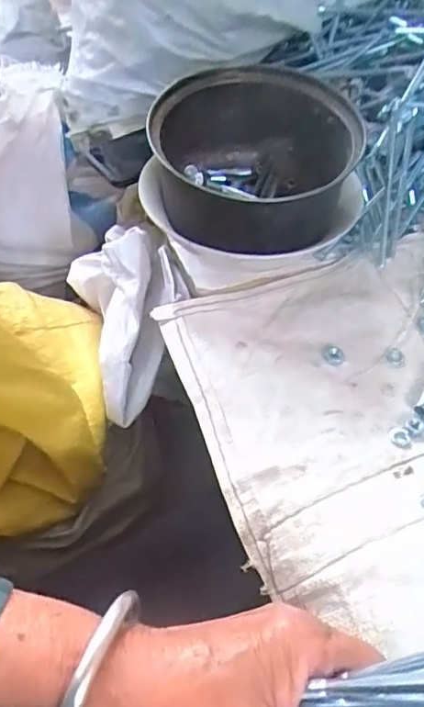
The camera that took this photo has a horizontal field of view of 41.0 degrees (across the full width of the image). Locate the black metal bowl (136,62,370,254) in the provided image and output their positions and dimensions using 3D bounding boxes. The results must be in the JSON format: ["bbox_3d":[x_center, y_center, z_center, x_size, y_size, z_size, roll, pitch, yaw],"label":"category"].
[{"bbox_3d":[0.036,-0.152,0.501,0.179,0.110,0.179,0,51,0],"label":"black metal bowl"}]

